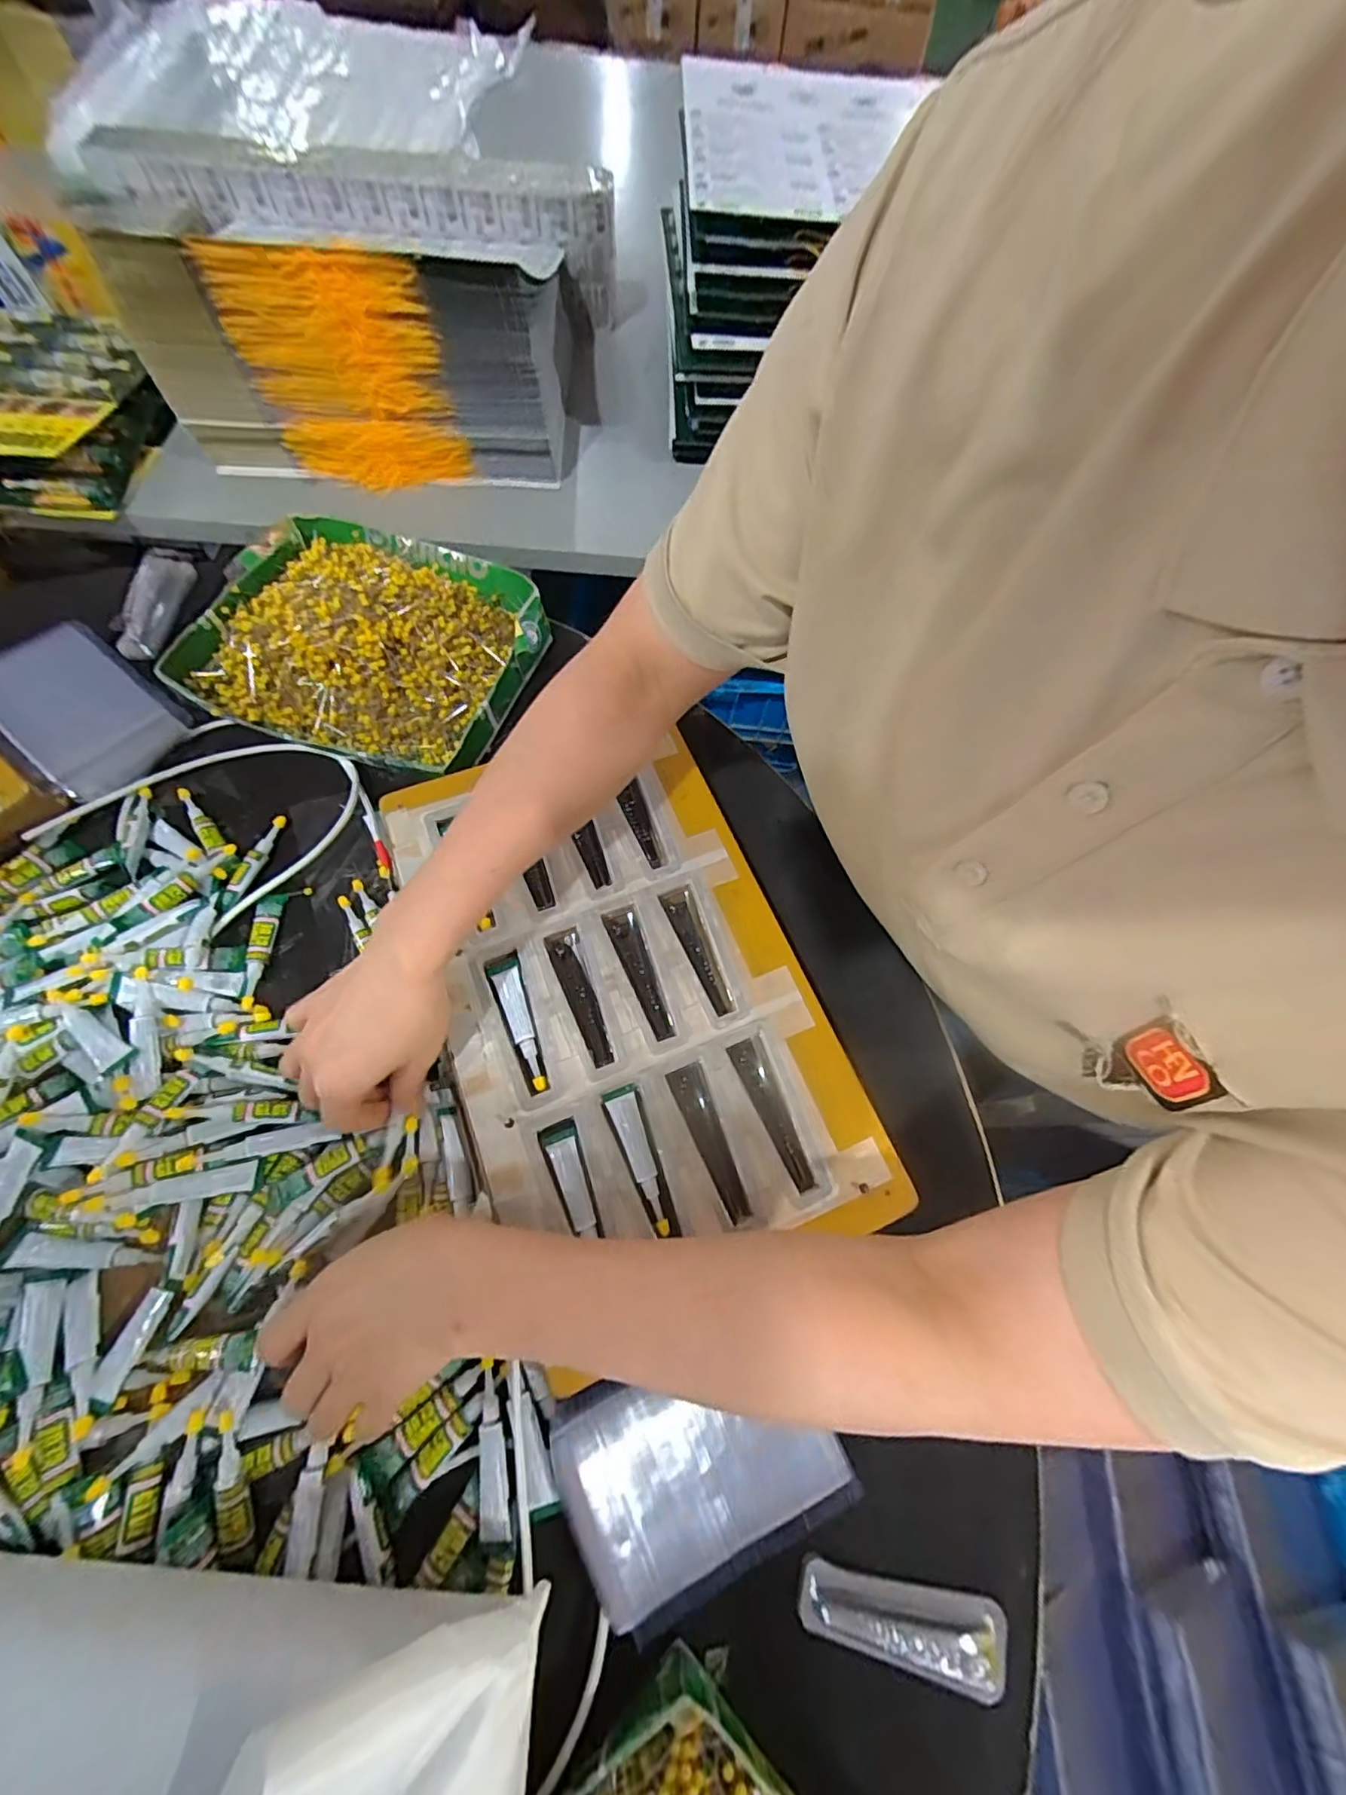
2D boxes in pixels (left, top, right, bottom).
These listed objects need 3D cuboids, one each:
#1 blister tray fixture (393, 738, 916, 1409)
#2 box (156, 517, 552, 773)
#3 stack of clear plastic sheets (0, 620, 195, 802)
[{"bbox_3d":[-0.027,0.068,0.392,0.226,0.034,0.355,-21,69,-9],"label":"blister tray fixture"},{"bbox_3d":[-0.257,-0.221,0.498,0.268,0.046,0.221,18,68,4],"label":"box"},{"bbox_3d":[-0.460,-0.149,0.461,0.144,0.036,0.095,38,71,11],"label":"stack of clear plastic sheets"}]

